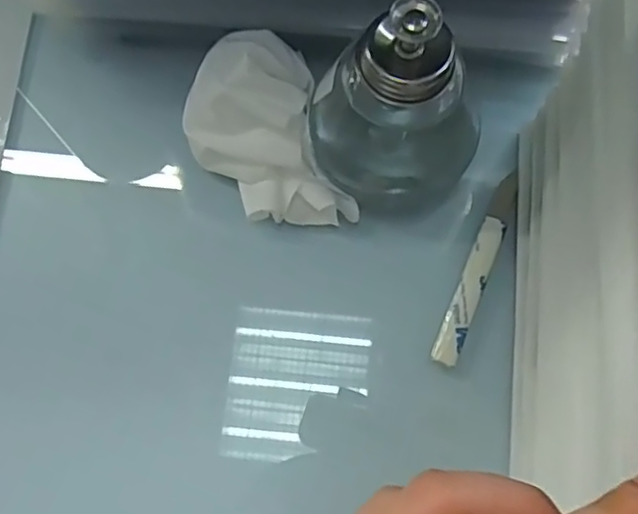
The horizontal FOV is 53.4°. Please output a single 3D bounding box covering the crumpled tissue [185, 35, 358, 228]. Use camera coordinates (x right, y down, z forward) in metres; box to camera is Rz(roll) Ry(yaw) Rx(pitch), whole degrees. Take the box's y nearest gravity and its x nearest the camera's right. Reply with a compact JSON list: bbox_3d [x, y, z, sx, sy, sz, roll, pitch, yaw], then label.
[{"bbox_3d":[-0.025,-0.061,0.307,0.075,0.032,0.087,-7,76,-3],"label":"crumpled tissue"}]

